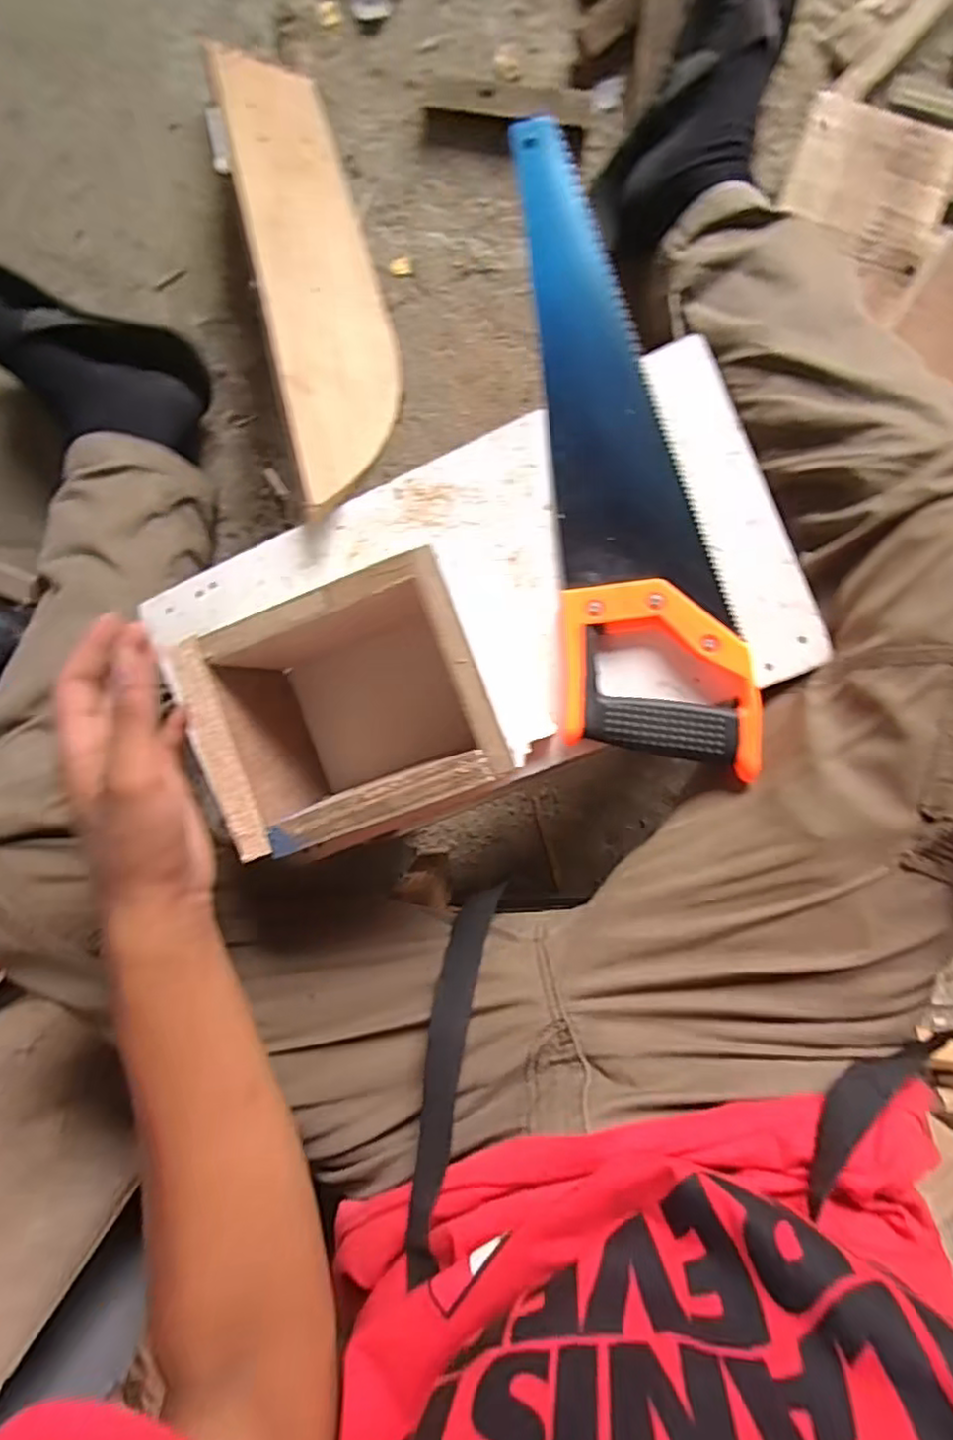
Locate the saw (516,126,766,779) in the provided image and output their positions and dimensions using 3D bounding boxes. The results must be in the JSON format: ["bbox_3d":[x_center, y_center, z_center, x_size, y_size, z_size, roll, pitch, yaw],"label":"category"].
[{"bbox_3d":[0.102,-0.176,0.420,0.113,0.039,0.406,-5,94,6],"label":"saw"}]

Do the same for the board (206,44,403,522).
[{"bbox_3d":[-0.136,-0.389,0.544,0.104,0.012,0.548,-6,68,-25],"label":"board"}]

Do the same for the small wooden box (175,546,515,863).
[{"bbox_3d":[-0.069,-0.008,0.389,0.152,0.100,0.123,-20,92,7],"label":"small wooden box"}]

